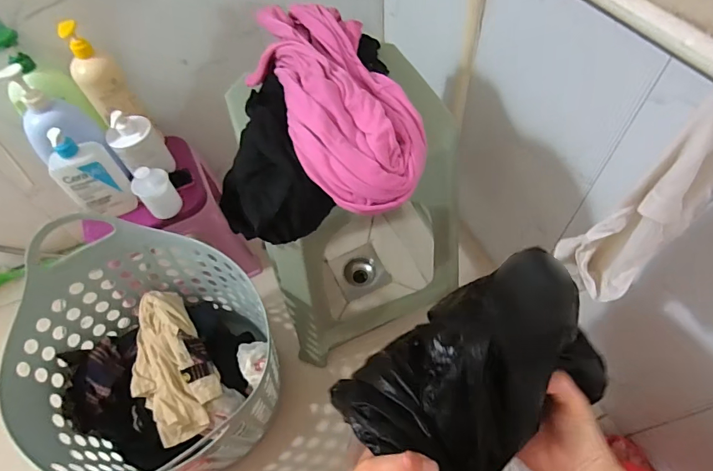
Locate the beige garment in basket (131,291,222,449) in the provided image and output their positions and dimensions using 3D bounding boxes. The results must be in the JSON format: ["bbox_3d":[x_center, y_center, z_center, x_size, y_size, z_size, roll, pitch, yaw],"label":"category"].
[{"bbox_3d":[-0.328,0.227,0.752,0.126,0.046,0.252,-19,75,-8],"label":"beige garment in basket"}]

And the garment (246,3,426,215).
[{"bbox_3d":[-0.025,-0.169,0.505,0.152,0.081,0.316,-25,57,-12],"label":"garment"}]

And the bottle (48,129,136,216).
[{"bbox_3d":[-0.469,-0.104,0.745,0.100,0.178,0.042,-28,58,-13],"label":"bottle"}]

